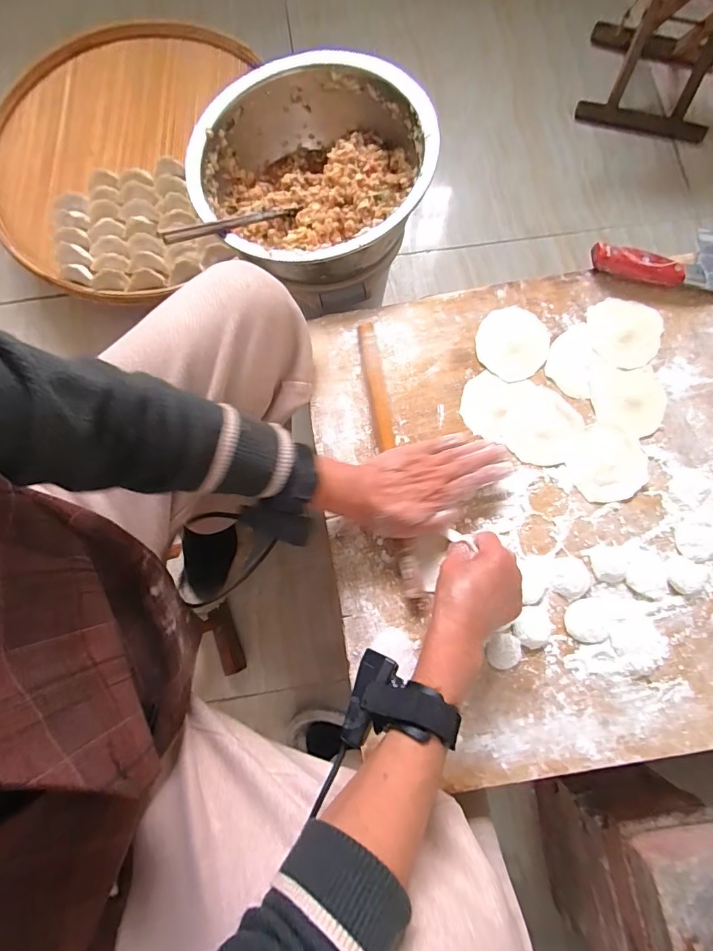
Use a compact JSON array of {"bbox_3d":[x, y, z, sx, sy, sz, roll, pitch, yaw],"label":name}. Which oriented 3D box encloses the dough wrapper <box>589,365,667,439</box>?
[{"bbox_3d":[0.304,-0.083,0.483,0.080,0.004,0.077,0,80,0],"label":"dough wrapper"}]

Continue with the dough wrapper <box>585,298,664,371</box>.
[{"bbox_3d":[0.307,-0.162,0.497,0.081,0.004,0.081,9,80,2],"label":"dough wrapper"}]

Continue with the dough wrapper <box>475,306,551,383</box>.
[{"bbox_3d":[0.180,-0.153,0.497,0.081,0.004,0.086,0,80,0],"label":"dough wrapper"}]

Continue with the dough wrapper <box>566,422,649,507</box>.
[{"bbox_3d":[0.272,-0.015,0.470,0.084,0.004,0.084,0,80,0],"label":"dough wrapper"}]

